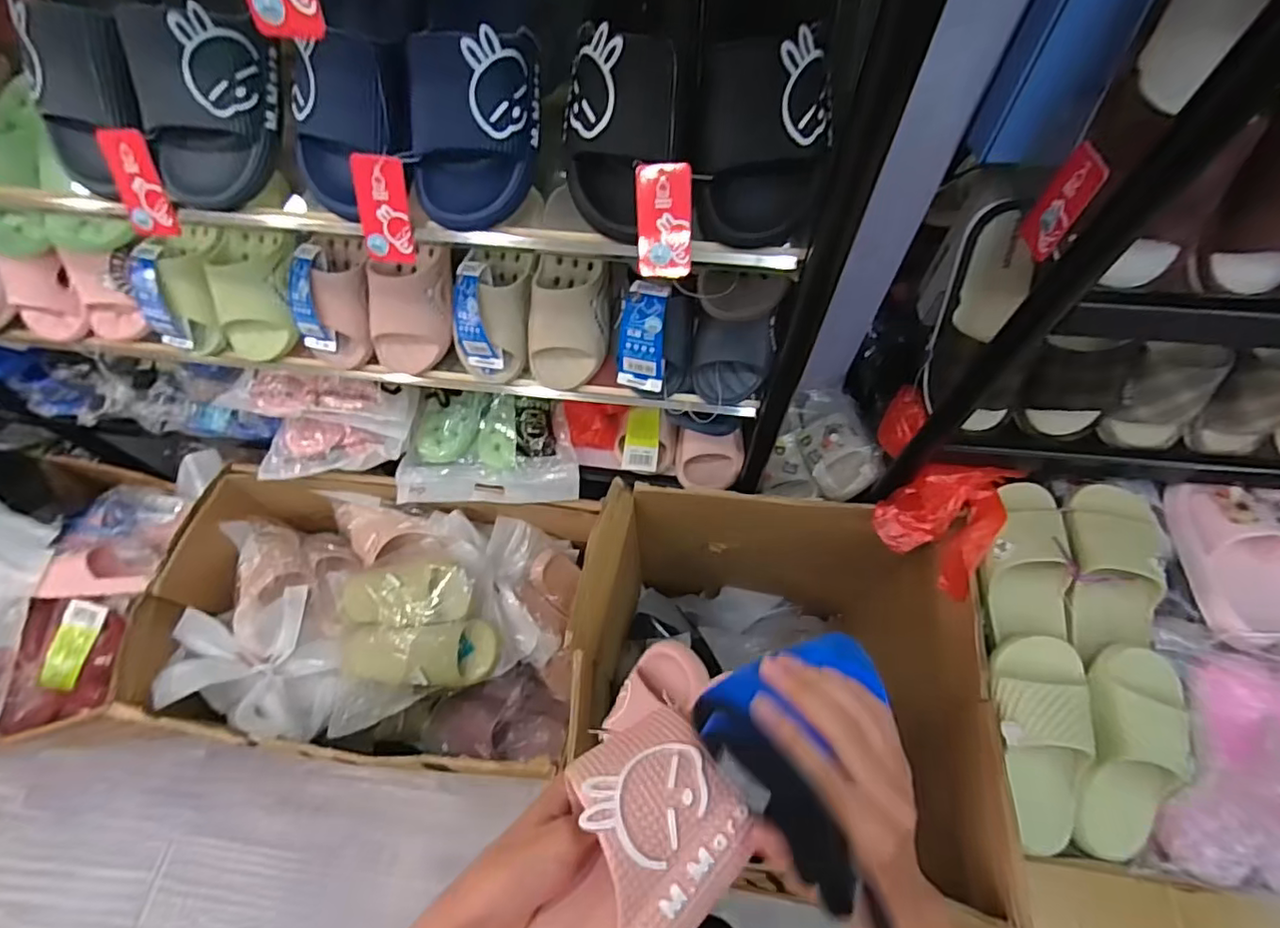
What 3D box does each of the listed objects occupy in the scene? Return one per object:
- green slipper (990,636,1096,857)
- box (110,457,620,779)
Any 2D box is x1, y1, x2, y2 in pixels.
[{"bbox_3d":[0.455,0.315,0.666,0.097,0.049,0.226,2,82,2],"label":"green slipper"},{"bbox_3d":[-0.467,0.281,1.065,0.611,0.330,0.412,6,63,4],"label":"box"}]

